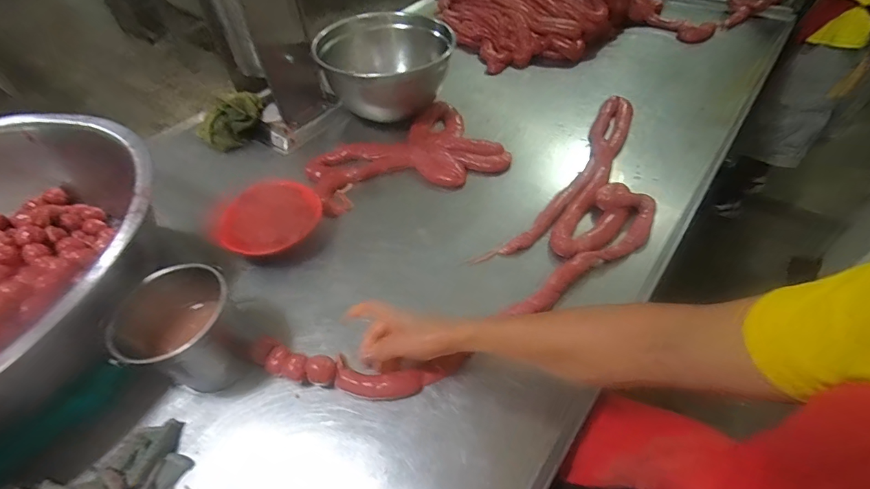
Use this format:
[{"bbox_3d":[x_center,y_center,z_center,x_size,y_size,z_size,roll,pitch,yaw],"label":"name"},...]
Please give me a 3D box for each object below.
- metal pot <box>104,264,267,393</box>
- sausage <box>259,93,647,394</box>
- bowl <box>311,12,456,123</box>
[{"bbox_3d":[-0.319,0.122,0.535,0.123,0.135,0.134,-2,50,2],"label":"metal pot"},{"bbox_3d":[0.155,-0.015,0.673,0.868,0.037,0.256,-33,56,-22],"label":"sausage"},{"bbox_3d":[-0.107,-0.404,0.932,0.288,0.182,0.288,-3,49,1],"label":"bowl"}]

